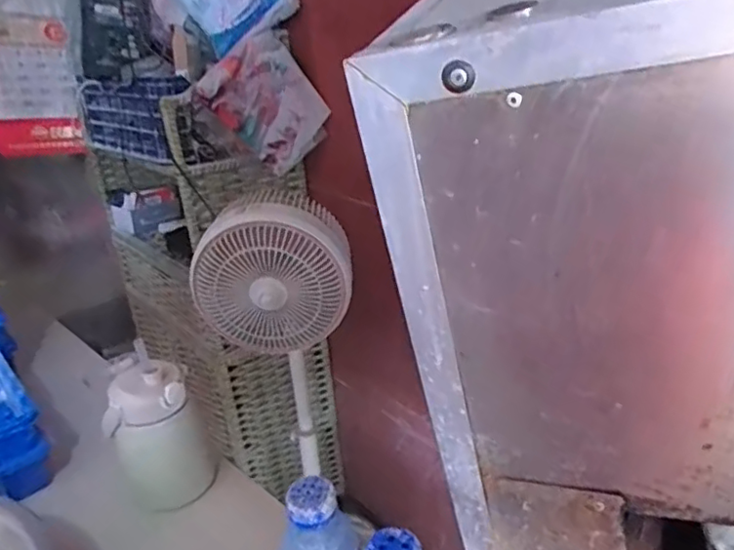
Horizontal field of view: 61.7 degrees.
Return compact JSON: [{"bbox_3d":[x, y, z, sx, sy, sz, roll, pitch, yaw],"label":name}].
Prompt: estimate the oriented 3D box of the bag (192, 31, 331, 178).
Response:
[{"bbox_3d":[-0.188,-0.331,1.188,0.178,0.234,0.033,-51,40,-10],"label":"bag"}]

